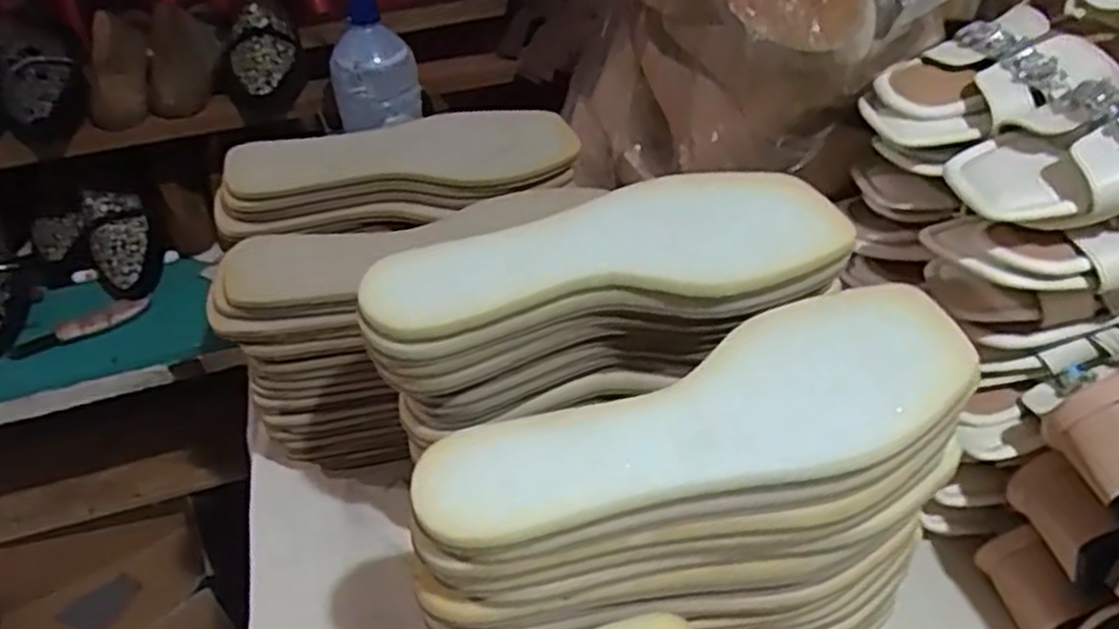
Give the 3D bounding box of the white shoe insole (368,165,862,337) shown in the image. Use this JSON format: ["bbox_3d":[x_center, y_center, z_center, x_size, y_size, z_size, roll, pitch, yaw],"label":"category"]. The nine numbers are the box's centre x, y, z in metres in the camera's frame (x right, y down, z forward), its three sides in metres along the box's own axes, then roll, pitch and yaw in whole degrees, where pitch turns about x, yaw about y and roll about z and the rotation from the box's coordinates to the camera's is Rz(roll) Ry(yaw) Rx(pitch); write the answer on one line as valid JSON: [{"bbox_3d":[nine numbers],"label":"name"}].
[{"bbox_3d":[0.024,-0.036,0.391,0.234,0.011,0.076,-9,52,-9],"label":"white shoe insole"}]

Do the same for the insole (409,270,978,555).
[{"bbox_3d":[0.064,0.043,0.320,0.237,0.014,0.079,-19,47,-17],"label":"insole"}]

